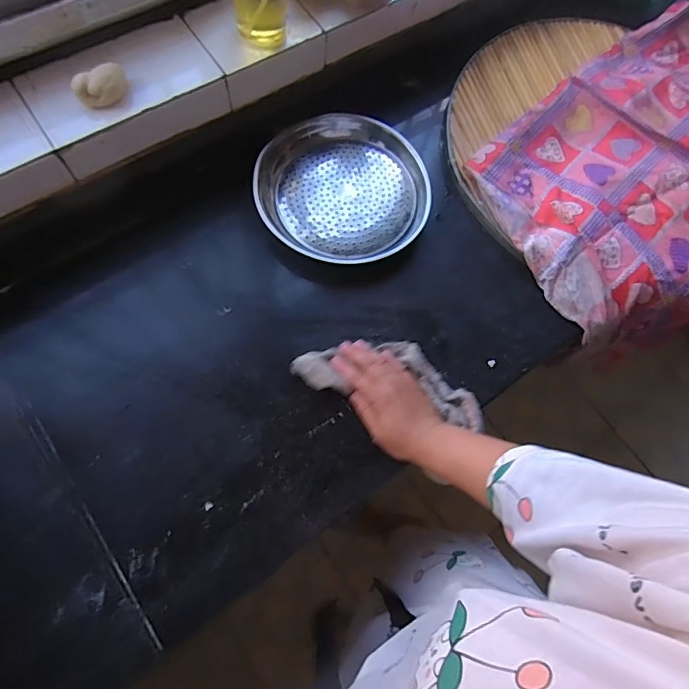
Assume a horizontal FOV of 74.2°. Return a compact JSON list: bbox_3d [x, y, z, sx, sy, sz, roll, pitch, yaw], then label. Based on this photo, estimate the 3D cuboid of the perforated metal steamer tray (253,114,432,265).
[{"bbox_3d":[0.003,-0.201,0.588,0.227,0.060,0.183,-14,75,-9],"label":"perforated metal steamer tray"}]

